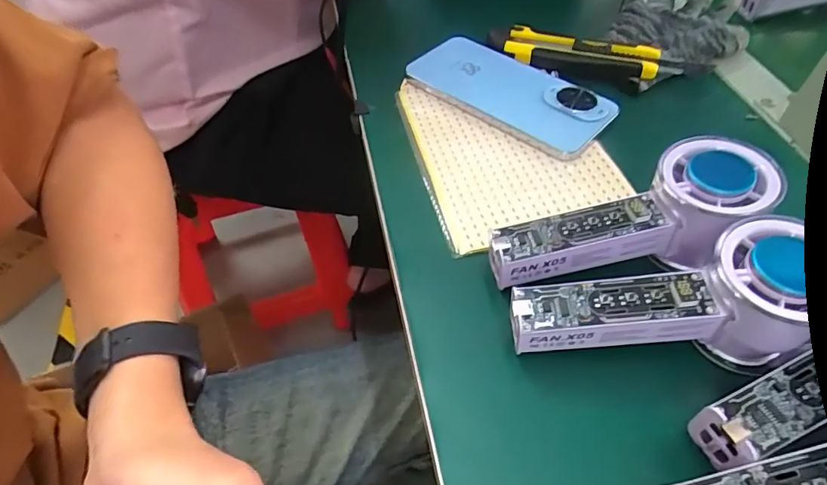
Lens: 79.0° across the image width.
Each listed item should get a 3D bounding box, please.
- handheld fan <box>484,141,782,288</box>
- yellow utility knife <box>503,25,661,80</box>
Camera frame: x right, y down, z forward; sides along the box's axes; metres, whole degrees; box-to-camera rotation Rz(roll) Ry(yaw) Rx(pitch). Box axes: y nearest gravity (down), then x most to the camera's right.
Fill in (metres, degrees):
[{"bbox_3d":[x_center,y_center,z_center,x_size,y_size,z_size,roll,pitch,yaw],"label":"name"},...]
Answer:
[{"bbox_3d":[0.118,-0.008,0.278,0.152,0.045,0.056,-18,52,5],"label":"handheld fan"},{"bbox_3d":[0.136,-0.154,0.411,0.129,0.017,0.033,16,53,12],"label":"yellow utility knife"}]

